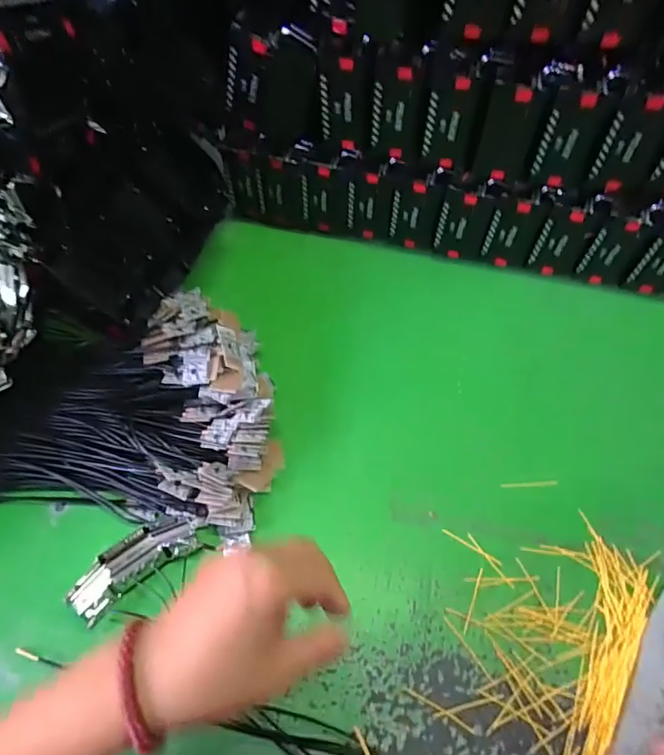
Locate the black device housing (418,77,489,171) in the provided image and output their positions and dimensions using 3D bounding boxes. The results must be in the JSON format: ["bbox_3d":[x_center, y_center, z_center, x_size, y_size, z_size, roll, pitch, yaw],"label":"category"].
[{"bbox_3d":[0.118,-0.249,0.498,0.052,0.088,0.017,15,55,9],"label":"black device housing"}]

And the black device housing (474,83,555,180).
[{"bbox_3d":[0.174,-0.233,0.487,0.058,0.095,0.018,13,55,8],"label":"black device housing"}]

